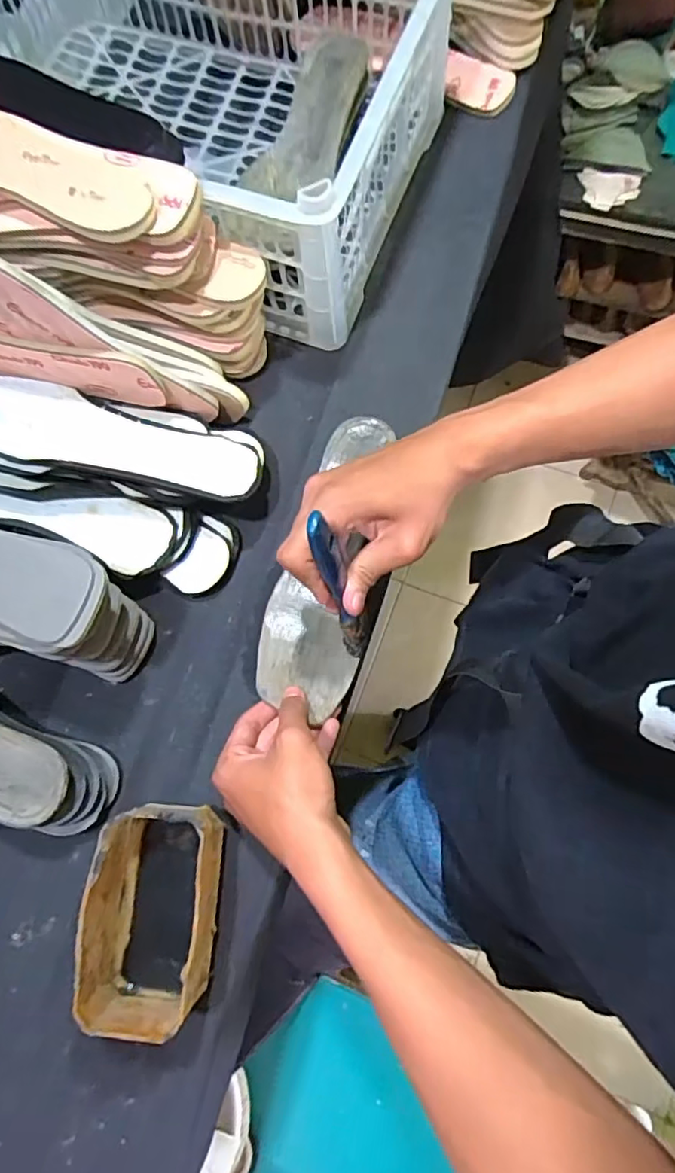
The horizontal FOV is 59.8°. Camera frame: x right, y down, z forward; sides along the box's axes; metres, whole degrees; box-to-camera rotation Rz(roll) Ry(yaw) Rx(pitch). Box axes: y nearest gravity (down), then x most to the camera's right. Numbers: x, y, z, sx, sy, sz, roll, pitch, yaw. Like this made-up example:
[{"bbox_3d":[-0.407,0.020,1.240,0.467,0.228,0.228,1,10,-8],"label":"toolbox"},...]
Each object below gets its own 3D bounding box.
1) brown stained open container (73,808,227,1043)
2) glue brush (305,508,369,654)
[{"bbox_3d":[-0.122,0.216,0.399,0.078,0.066,0.127,5,75,3],"label":"brown stained open container"},{"bbox_3d":[0.002,0.005,0.389,0.017,0.160,0.011,-29,57,-7],"label":"glue brush"}]

